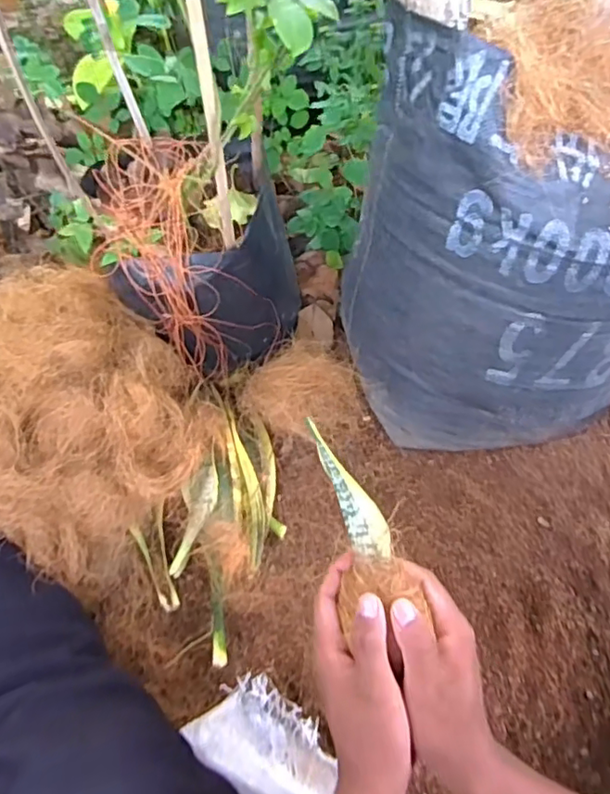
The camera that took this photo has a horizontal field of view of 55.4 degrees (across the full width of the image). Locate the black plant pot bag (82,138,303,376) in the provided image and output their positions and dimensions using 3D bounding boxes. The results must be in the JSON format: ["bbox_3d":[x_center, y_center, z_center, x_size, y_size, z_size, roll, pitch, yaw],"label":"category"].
[{"bbox_3d":[-0.117,-0.161,0.704,0.214,0.182,0.200,-20,62,-11],"label":"black plant pot bag"}]

